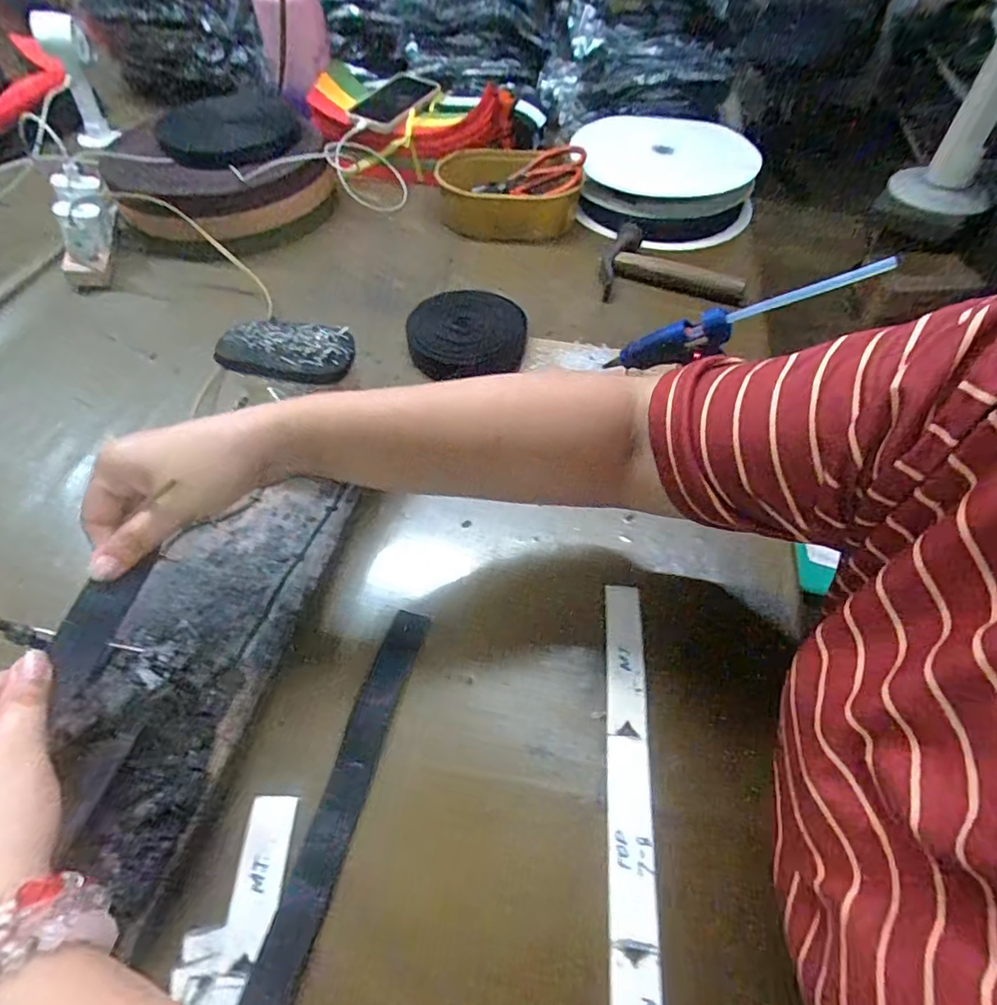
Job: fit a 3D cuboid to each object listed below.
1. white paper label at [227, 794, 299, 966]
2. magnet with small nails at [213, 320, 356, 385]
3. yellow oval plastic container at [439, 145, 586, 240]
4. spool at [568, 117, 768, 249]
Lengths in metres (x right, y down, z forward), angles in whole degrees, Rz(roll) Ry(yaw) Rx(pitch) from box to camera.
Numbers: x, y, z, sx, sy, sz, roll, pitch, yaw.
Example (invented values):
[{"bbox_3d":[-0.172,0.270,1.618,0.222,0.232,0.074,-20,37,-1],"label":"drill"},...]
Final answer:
[{"bbox_3d":[-0.137,0.212,0.320,0.028,0.004,0.075,-5,51,5],"label":"white paper label"},{"bbox_3d":[-0.161,-0.114,0.418,0.100,0.023,0.049,8,54,7],"label":"magnet with small nails"},{"bbox_3d":[0.016,-0.420,0.749,0.187,0.079,0.149,3,54,4],"label":"yellow oval plastic container"},{"bbox_3d":[0.243,-0.469,0.810,0.257,0.081,0.283,2,54,3],"label":"spool"}]

